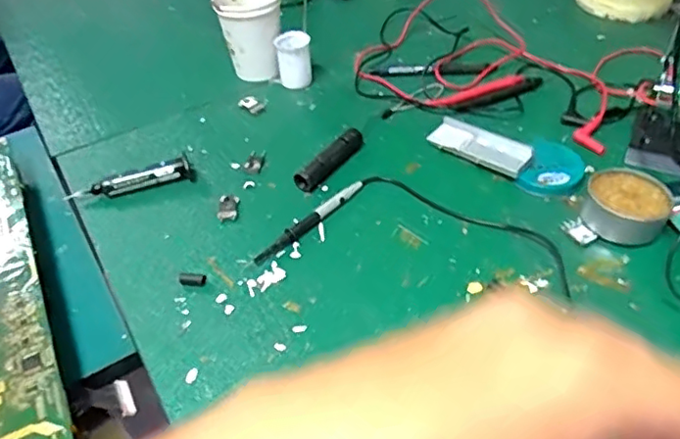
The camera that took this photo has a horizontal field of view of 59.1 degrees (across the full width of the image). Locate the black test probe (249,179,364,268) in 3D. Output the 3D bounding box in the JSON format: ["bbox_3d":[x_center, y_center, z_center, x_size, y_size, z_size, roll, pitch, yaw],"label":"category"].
[{"bbox_3d":[-0.026,0.002,0.509,0.012,0.010,0.128,31,56,31],"label":"black test probe"}]

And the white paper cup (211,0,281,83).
[{"bbox_3d":[-0.099,-0.214,0.678,0.075,0.087,0.072,-3,45,2],"label":"white paper cup"}]

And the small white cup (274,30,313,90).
[{"bbox_3d":[-0.050,-0.174,0.658,0.035,0.054,0.032,-3,45,3],"label":"small white cup"}]

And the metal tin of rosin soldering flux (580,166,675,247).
[{"bbox_3d":[0.236,-0.014,0.491,0.062,0.026,0.063,-3,45,3],"label":"metal tin of rosin soldering flux"}]

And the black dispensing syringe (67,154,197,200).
[{"bbox_3d":[-0.193,-0.037,0.553,0.113,0.021,0.022,-15,46,-9],"label":"black dispensing syringe"}]

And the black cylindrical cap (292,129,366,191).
[{"bbox_3d":[-0.008,-0.056,0.562,0.018,0.016,0.089,27,53,28],"label":"black cylindrical cap"}]

